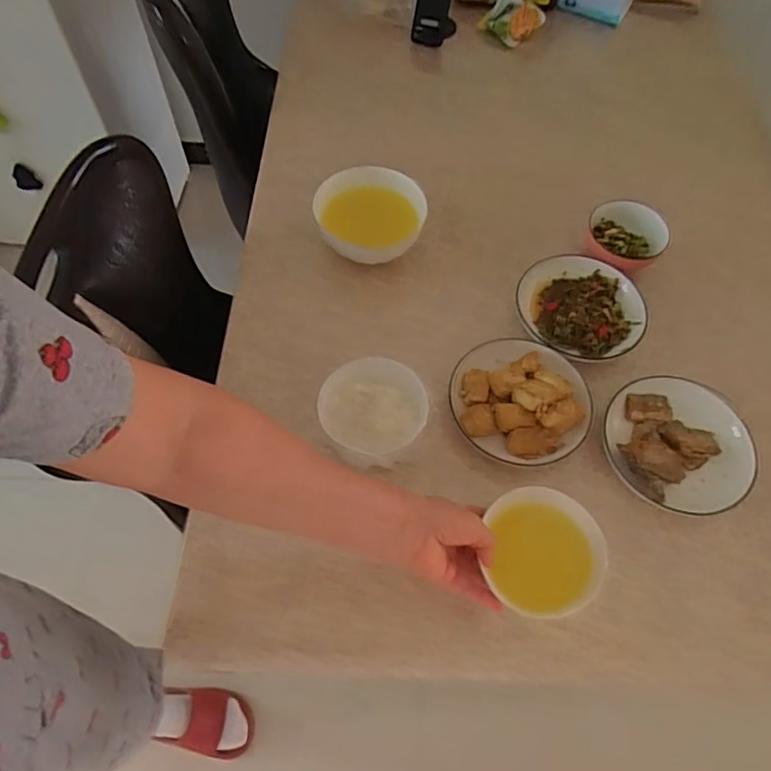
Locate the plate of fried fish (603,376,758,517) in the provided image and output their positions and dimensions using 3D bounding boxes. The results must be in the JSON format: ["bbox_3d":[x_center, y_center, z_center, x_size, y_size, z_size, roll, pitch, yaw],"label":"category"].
[{"bbox_3d":[0.356,0.070,0.685,0.176,0.047,0.175,-33,67,-18],"label":"plate of fried fish"}]

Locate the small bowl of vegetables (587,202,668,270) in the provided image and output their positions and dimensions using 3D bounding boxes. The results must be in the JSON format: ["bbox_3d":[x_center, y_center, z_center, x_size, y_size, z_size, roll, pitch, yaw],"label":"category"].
[{"bbox_3d":[0.345,-0.213,0.814,0.108,0.056,0.086,28,64,13],"label":"small bowl of vegetables"}]

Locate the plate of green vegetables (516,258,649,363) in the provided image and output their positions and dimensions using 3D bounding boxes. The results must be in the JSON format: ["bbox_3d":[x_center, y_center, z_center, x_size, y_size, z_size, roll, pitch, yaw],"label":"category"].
[{"bbox_3d":[0.274,-0.107,0.785,0.169,0.034,0.163,1,61,-1],"label":"plate of green vegetables"}]

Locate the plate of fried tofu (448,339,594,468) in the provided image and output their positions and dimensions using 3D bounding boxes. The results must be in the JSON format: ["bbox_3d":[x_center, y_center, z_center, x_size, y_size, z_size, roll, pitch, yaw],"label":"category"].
[{"bbox_3d":[0.171,0.014,0.701,0.171,0.059,0.159,1,61,-1],"label":"plate of fried tofu"}]

